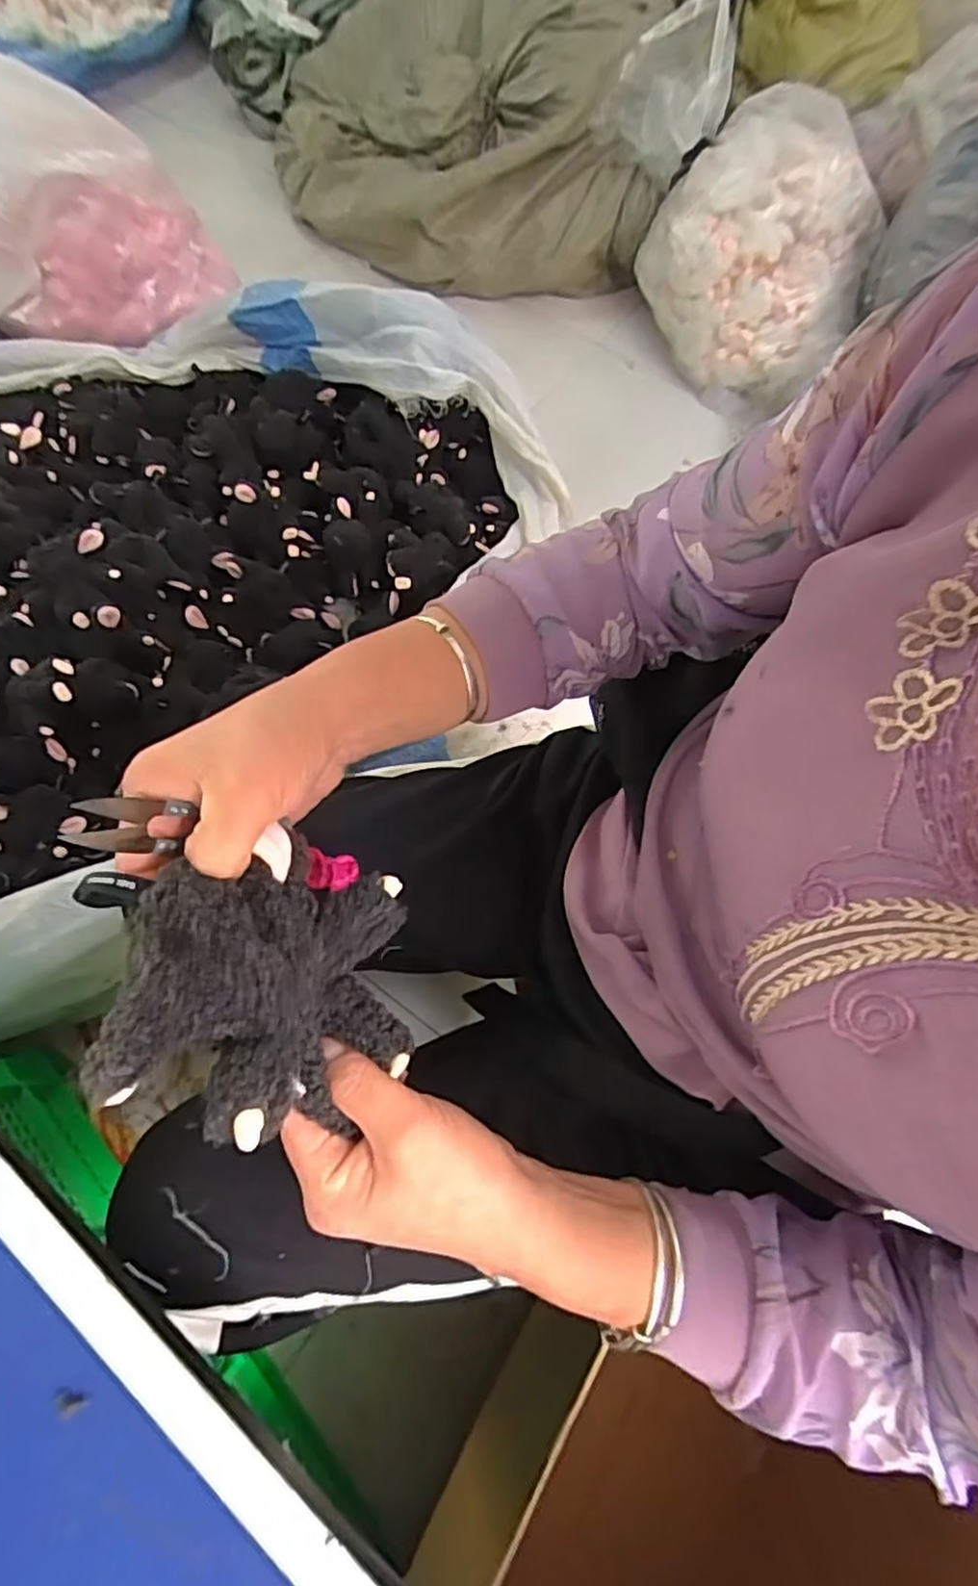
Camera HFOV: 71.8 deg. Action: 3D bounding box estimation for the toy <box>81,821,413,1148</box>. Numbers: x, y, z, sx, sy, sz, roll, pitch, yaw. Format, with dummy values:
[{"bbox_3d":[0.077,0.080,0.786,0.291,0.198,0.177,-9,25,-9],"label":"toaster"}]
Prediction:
[{"bbox_3d":[-0.091,0.081,0.291,0.134,0.050,0.123,20,60,-39],"label":"toy"}]

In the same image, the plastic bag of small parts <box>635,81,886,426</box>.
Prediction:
[{"bbox_3d":[0.473,-0.939,1.190,0.414,0.297,0.291,41,72,12],"label":"plastic bag of small parts"}]

